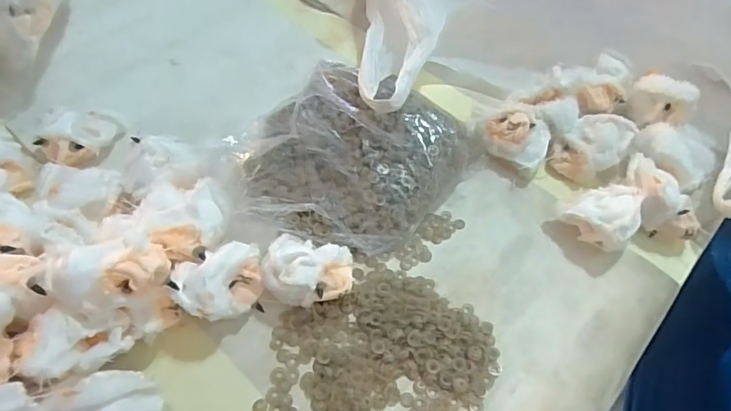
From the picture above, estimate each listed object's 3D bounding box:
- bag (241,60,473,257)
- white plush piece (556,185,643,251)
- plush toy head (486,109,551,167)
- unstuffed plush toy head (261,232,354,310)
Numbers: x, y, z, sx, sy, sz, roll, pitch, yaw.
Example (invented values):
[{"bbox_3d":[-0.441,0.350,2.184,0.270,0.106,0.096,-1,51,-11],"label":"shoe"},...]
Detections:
[{"bbox_3d":[-0.011,-0.036,0.398,0.147,0.044,0.165,31,60,16],"label":"bag"},{"bbox_3d":[0.177,0.007,0.385,0.043,0.039,0.053,-37,66,-24],"label":"white plush piece"},{"bbox_3d":[0.125,-0.055,0.426,0.052,0.034,0.038,36,62,19],"label":"plush toy head"},{"bbox_3d":[-0.038,0.046,0.346,0.056,0.037,0.045,8,57,2],"label":"unstuffed plush toy head"}]

